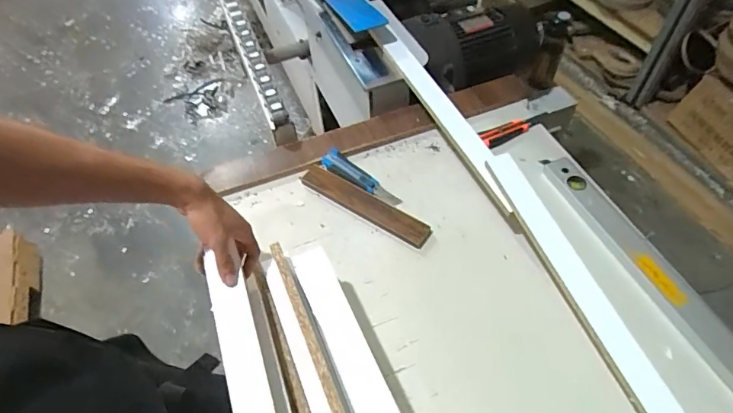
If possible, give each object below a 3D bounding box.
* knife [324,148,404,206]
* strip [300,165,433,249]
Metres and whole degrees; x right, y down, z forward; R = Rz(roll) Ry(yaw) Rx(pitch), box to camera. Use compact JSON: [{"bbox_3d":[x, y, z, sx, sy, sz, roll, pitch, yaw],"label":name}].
[{"bbox_3d":[-0.014,-0.050,0.831,0.167,0.028,0.037,34,63,25],"label":"knife"},{"bbox_3d":[-0.006,-0.006,0.799,0.266,0.012,0.054,28,60,22],"label":"strip"}]

